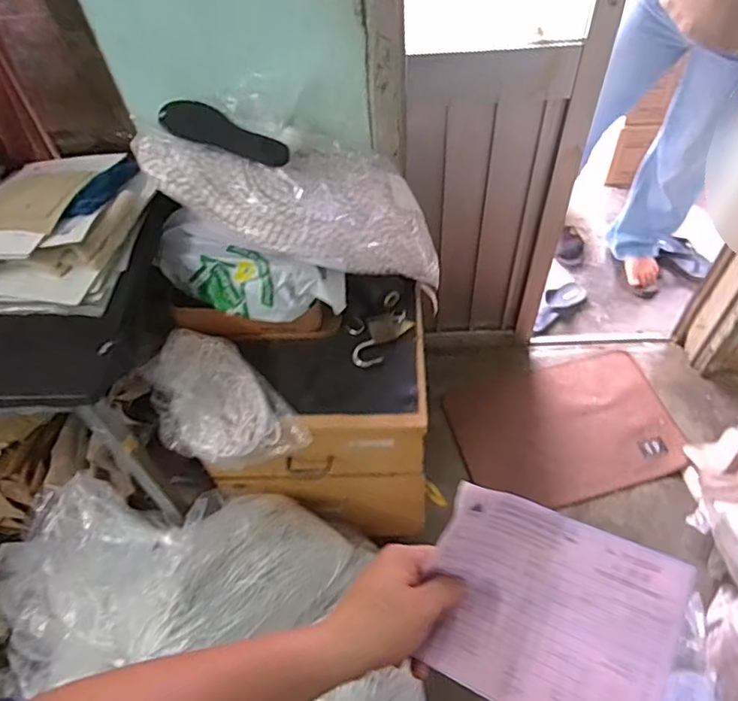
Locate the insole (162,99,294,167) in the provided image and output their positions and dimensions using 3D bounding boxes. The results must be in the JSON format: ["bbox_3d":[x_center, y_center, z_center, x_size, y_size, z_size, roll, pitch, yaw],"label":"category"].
[{"bbox_3d":[-0.238,-0.346,0.927,0.213,0.031,0.093,25,64,5],"label":"insole"}]

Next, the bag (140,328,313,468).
[{"bbox_3d":[-0.247,0.087,0.921,0.171,0.089,0.265,-39,60,-23],"label":"bag"}]

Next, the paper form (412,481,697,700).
[{"bbox_3d":[0.131,0.184,0.416,0.169,0.062,0.142,23,58,20],"label":"paper form"}]

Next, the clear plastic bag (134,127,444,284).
[{"bbox_3d":[-0.104,-0.249,0.965,0.542,0.133,0.201,12,51,-18],"label":"clear plastic bag"}]

